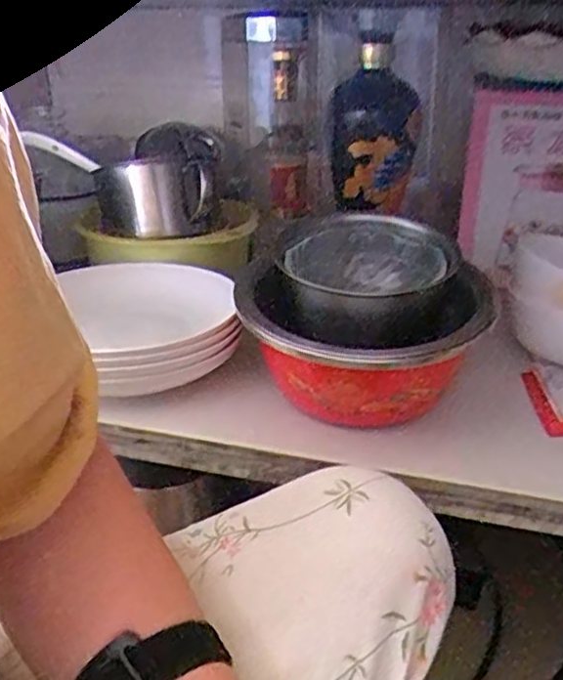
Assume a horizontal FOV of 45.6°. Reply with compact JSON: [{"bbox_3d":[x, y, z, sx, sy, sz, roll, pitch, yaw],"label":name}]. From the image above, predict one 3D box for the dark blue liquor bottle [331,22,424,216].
[{"bbox_3d":[0.091,-0.211,0.663,0.093,0.164,0.086,4,25,9],"label":"dark blue liquor bottle"}]

